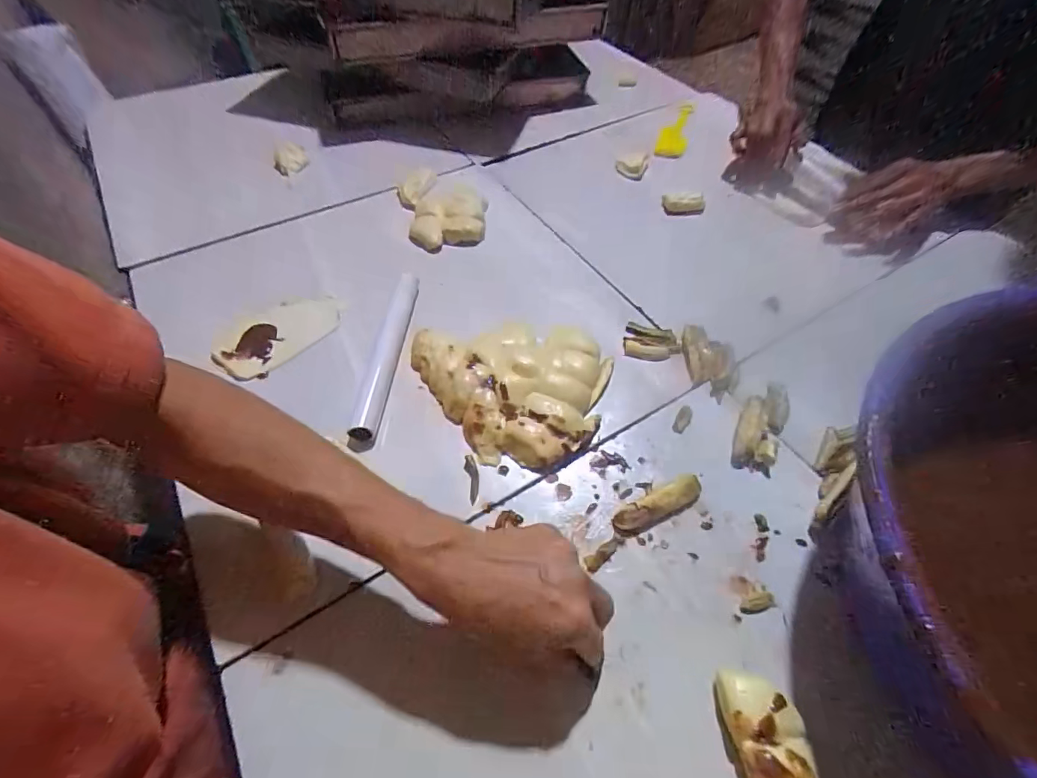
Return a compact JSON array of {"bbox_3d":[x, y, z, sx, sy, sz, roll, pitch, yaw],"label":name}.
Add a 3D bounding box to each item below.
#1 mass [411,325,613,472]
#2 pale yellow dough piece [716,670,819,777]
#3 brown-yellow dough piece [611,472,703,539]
[{"bbox_3d":[-0.016,-0.004,0.471,0.198,0.029,0.155,11,55,10],"label":"mass"},{"bbox_3d":[0.162,0.229,0.302,0.045,0.025,0.076,-7,54,-3],"label":"pale yellow dough piece"},{"bbox_3d":[0.122,0.100,0.398,0.087,0.018,0.024,-24,57,-15],"label":"brown-yellow dough piece"}]

